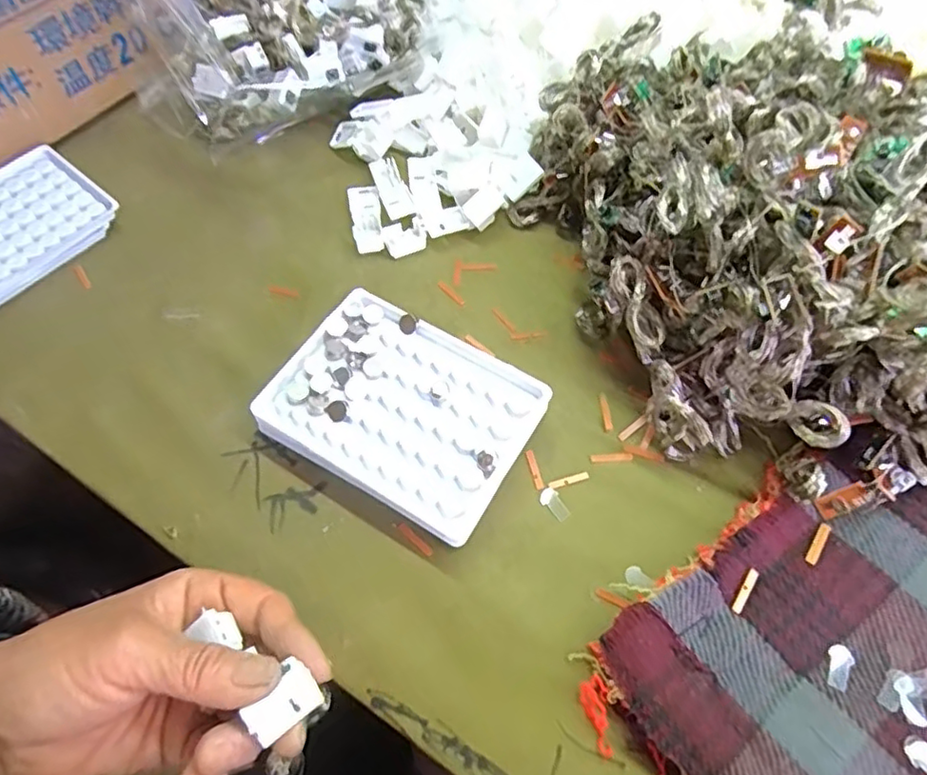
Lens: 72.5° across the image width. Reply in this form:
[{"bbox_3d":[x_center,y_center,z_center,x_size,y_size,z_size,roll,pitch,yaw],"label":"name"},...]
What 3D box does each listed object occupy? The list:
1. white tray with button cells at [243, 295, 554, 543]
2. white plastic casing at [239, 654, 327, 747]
[{"bbox_3d":[-0.032,0.012,0.336,0.129,0.021,0.096,27,65,16],"label":"white tray with button cells"},{"bbox_3d":[-0.069,0.121,0.242,0.024,0.010,0.020,-43,111,-27],"label":"white plastic casing"}]

